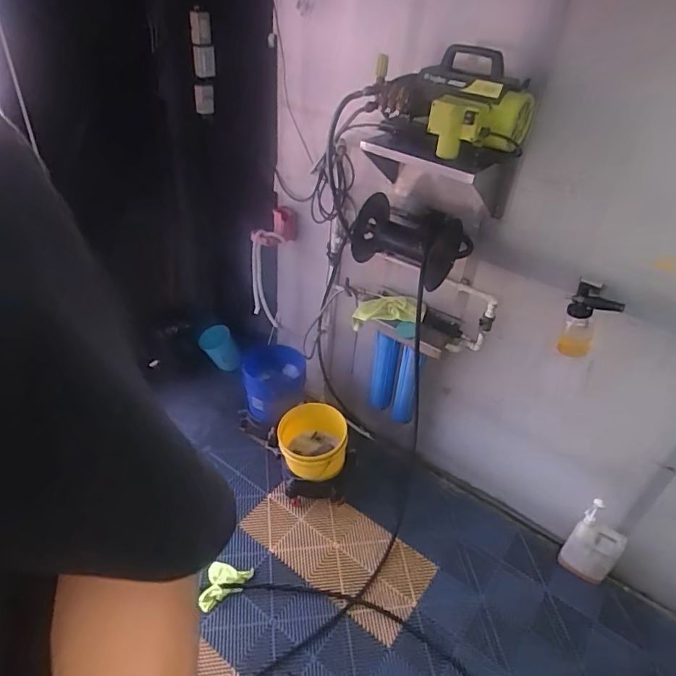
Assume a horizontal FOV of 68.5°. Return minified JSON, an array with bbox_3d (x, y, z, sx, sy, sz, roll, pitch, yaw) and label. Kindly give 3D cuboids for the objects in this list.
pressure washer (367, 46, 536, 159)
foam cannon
[{"bbox_3d":[0.324,-0.738,1.531,0.202,0.265,0.501,-26,47,-34],"label":"pressure washer"},{"bbox_3d":[0.841,-0.048,1.689,0.138,0.319,0.114,15,39,12],"label":"foam cannon"}]

